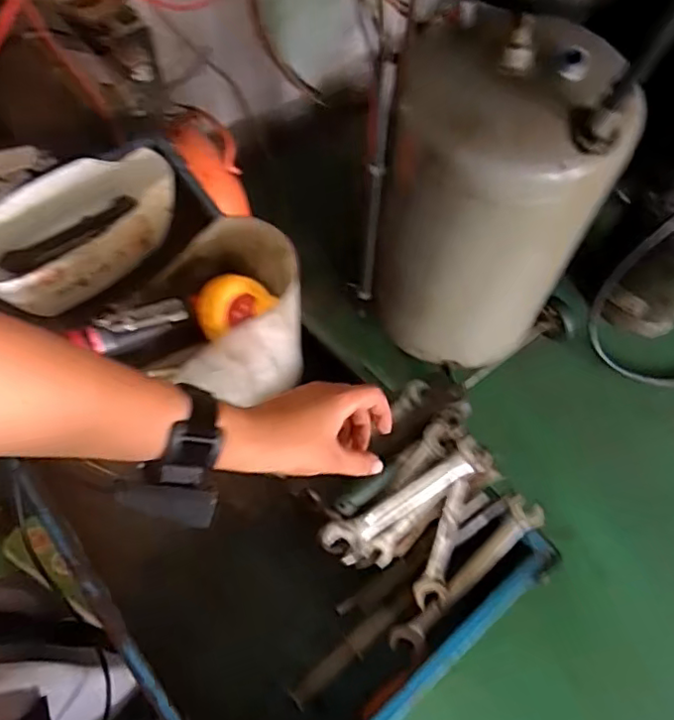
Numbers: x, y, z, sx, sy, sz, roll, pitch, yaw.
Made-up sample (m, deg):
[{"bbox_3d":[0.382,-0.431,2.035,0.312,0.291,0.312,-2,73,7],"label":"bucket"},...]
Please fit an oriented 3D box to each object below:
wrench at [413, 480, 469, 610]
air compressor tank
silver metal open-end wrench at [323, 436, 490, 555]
[{"bbox_3d":[0.102,0.174,0.567,0.029,0.010,0.120,18,84,5],"label":"wrench"},{"bbox_3d":[0.237,-0.259,1.083,0.309,0.578,0.310,5,66,0],"label":"air compressor tank"},{"bbox_3d":[0.063,0.129,0.560,0.169,0.014,0.030,-28,70,-14],"label":"silver metal open-end wrench"}]

